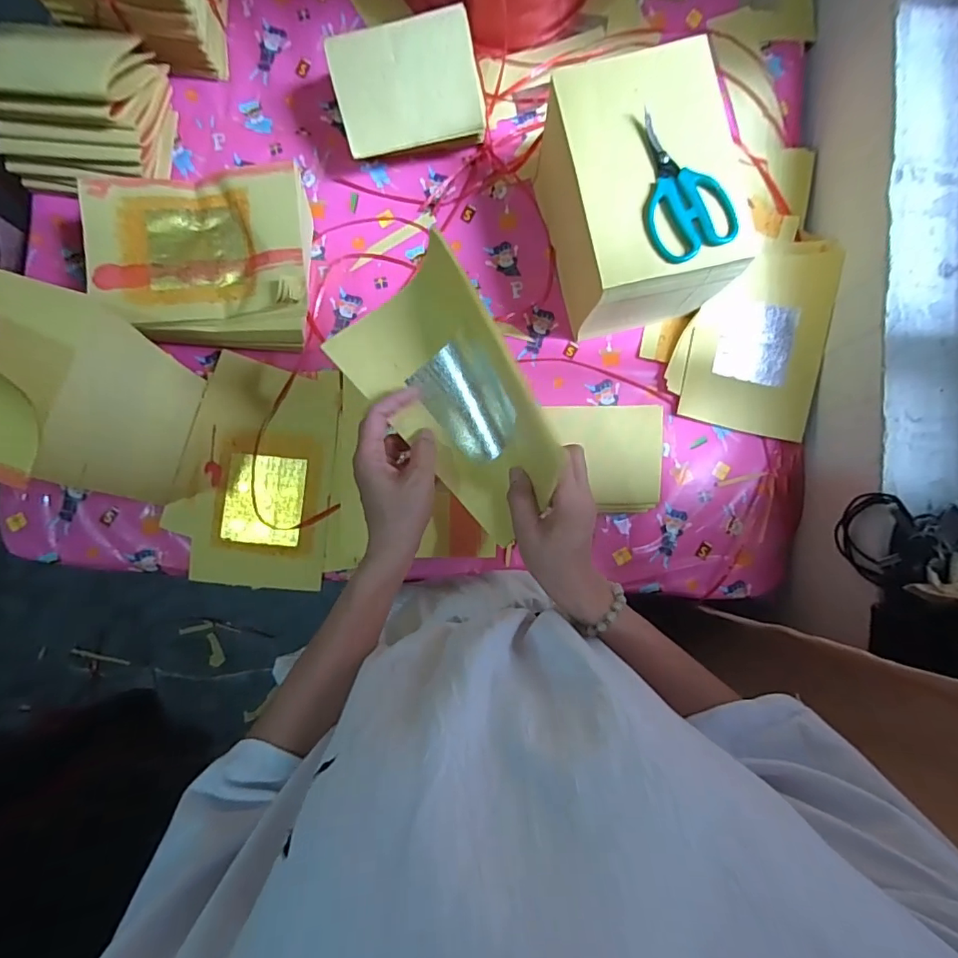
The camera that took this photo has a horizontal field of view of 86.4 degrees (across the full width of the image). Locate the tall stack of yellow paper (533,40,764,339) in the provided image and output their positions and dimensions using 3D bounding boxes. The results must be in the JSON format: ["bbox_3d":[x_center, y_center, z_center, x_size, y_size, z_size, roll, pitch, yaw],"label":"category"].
[{"bbox_3d":[0.172,-0.309,0.579,0.158,0.169,0.232,-13,88,-4],"label":"tall stack of yellow paper"}]

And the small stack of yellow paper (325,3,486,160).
[{"bbox_3d":[-0.082,-0.461,0.605,0.167,0.063,0.122,-14,114,-2],"label":"small stack of yellow paper"}]

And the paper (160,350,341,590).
[{"bbox_3d":[-0.270,-0.006,0.627,0.180,0.015,0.268,9,87,-6],"label":"paper"}]

